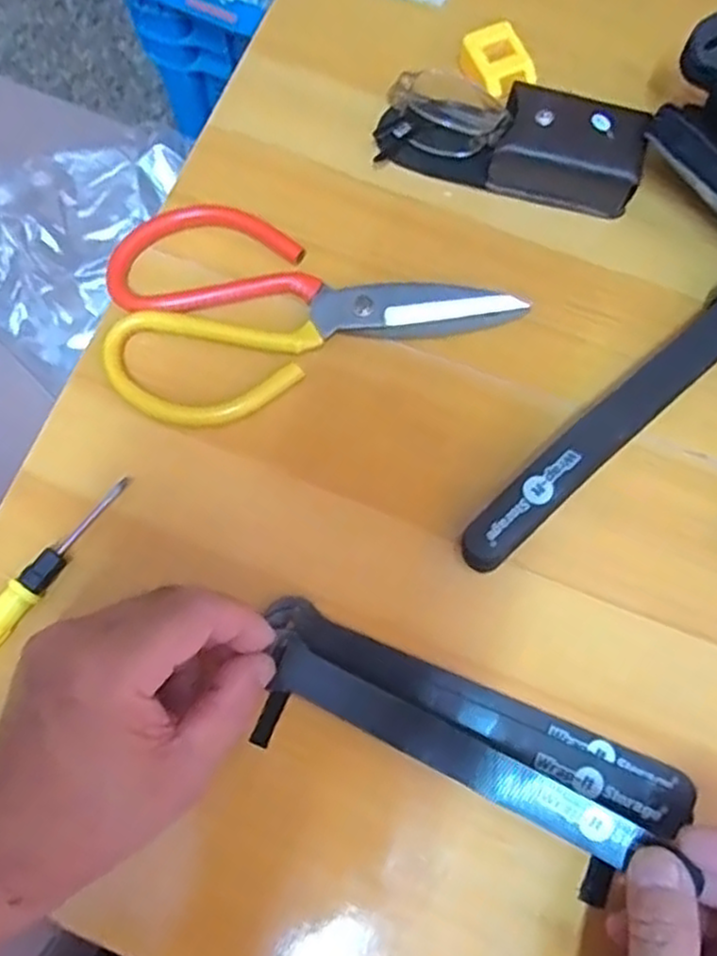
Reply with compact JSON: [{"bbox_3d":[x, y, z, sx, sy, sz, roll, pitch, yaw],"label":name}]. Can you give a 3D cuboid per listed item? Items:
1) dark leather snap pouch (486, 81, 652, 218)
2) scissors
[{"bbox_3d":[0.109,-0.169,0.385,0.073,0.031,0.043,13,76,3],"label":"dark leather snap pouch"},{"bbox_3d":[-0.030,-0.094,0.373,0.193,0.018,0.102,-16,77,-4],"label":"scissors"}]

